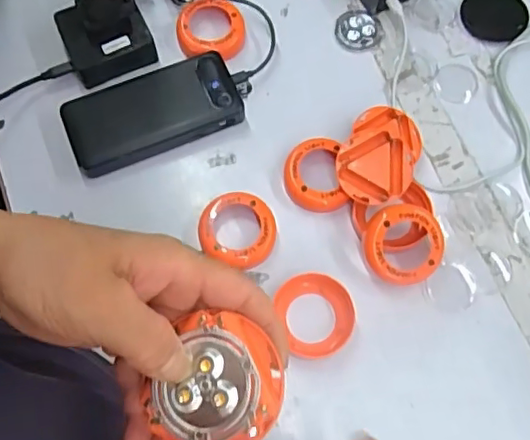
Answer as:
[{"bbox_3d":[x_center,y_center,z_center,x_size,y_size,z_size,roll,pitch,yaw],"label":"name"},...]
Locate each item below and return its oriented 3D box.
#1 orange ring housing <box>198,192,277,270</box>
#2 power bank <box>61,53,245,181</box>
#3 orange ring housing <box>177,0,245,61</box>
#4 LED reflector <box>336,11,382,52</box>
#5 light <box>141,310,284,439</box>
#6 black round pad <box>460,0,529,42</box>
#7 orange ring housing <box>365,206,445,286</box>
[{"bbox_3d":[-0.022,0.009,0.500,0.065,0.020,0.062,0,70,0],"label":"orange ring housing"},{"bbox_3d":[-0.101,-0.097,0.533,0.156,0.029,0.078,-23,72,-8],"label":"power bank"},{"bbox_3d":[-0.053,-0.184,0.564,0.064,0.022,0.066,0,70,0],"label":"orange ring housing"},{"bbox_3d":[0.093,-0.190,0.578,0.044,0.007,0.041,18,71,6],"label":"LED reflector"},{"bbox_3d":[-0.020,0.075,0.259,0.054,0.023,0.060,9,70,3],"label":"light"},{"bbox_3d":[0.232,-0.208,0.583,0.064,0.005,0.063,0,70,0],"label":"black round pad"},{"bbox_3d":[0.115,0.021,0.480,0.064,0.015,0.065,0,90,-2],"label":"orange ring housing"}]

